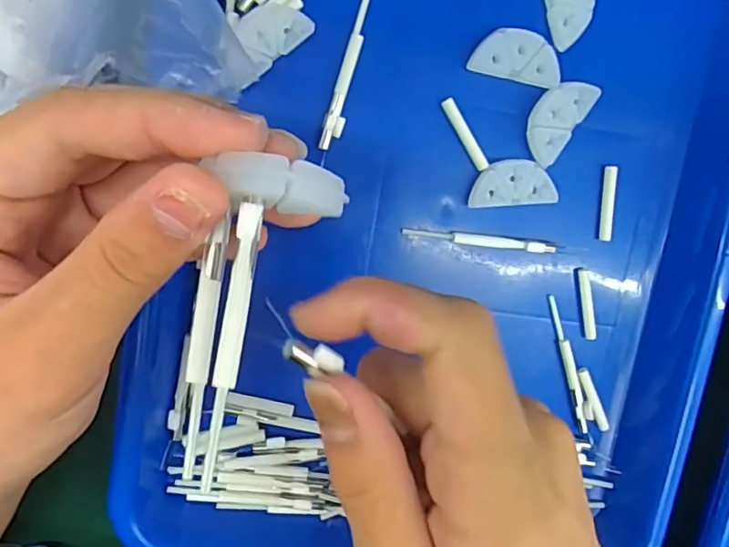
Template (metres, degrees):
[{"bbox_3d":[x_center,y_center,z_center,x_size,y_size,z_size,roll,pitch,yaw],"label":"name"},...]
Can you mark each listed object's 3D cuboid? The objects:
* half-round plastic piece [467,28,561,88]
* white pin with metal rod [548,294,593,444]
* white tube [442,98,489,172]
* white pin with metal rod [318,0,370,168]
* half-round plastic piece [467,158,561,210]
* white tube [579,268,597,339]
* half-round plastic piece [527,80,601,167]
[{"bbox_3d":[0.065,-0.091,0.238,0.038,0.005,0.018,11,98,-9],"label":"half-round plastic piece"},{"bbox_3d":[0.098,0.046,0.269,0.005,0.004,0.075,-17,101,-4],"label":"white pin with metal rod"},{"bbox_3d":[0.044,-0.060,0.244,0.006,0.004,0.034,-33,102,-1],"label":"white tube"},{"bbox_3d":[-0.007,-0.082,0.234,0.008,0.005,0.074,14,97,-9],"label":"white pin with metal rod"},{"bbox_3d":[0.065,-0.040,0.249,0.038,0.005,0.019,-4,100,-6],"label":"half-round plastic piece"},{"bbox_3d":[0.105,0.015,0.265,0.005,0.004,0.034,-10,100,-5],"label":"white tube"},{"bbox_3d":[0.083,-0.067,0.244,0.020,0.005,0.037,33,94,-11],"label":"half-round plastic piece"}]

